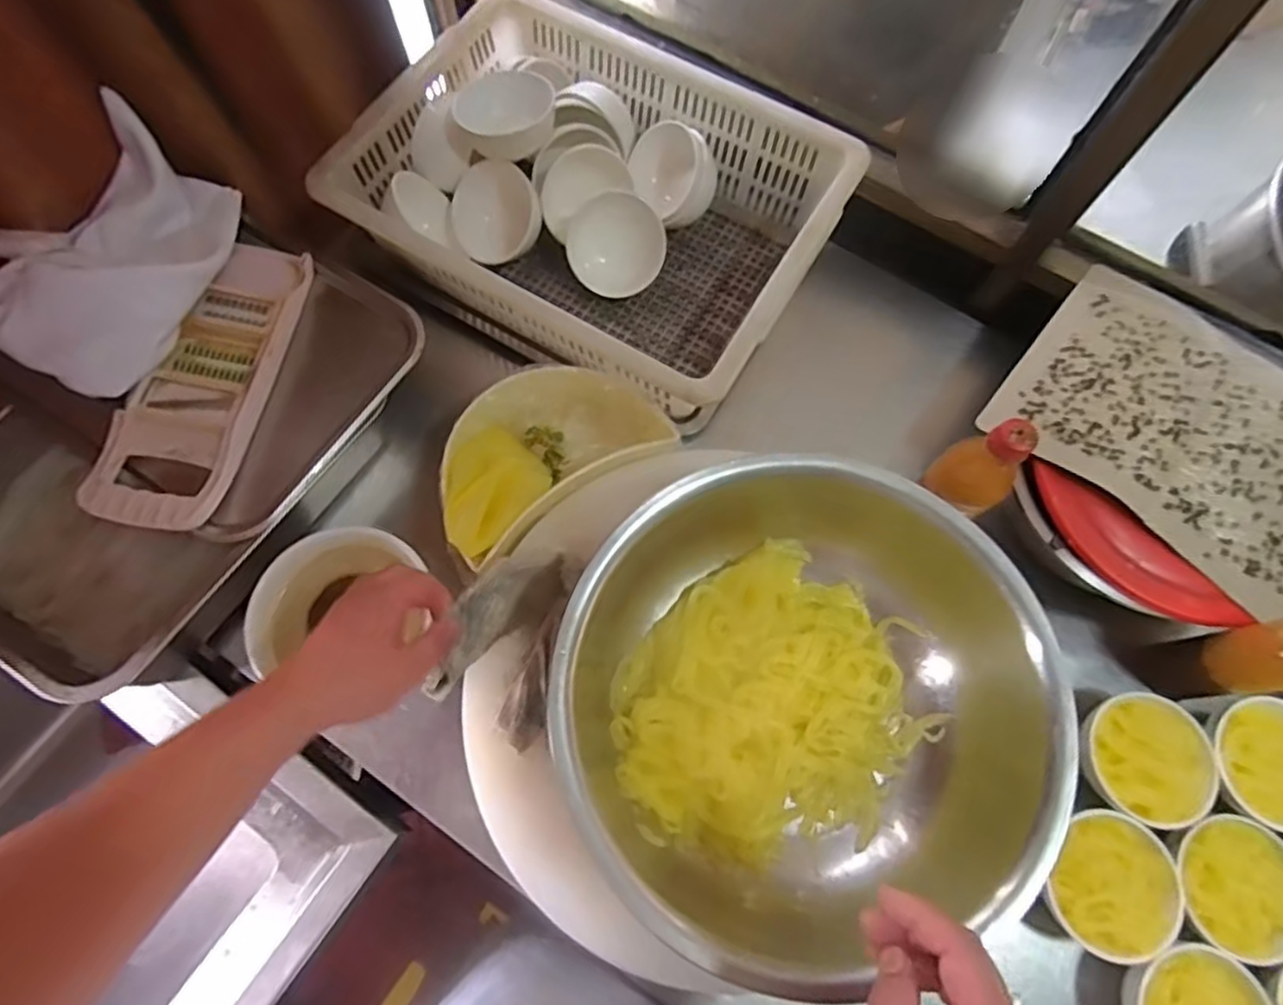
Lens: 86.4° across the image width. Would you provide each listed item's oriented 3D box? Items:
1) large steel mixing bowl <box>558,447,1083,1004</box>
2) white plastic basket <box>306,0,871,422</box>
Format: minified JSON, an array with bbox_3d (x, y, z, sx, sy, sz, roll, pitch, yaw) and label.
[{"bbox_3d":[0.123,0.158,0.569,0.369,0.139,0.347,1,71,-2],"label":"large steel mixing bowl"},{"bbox_3d":[-0.049,-0.352,0.801,0.516,0.146,0.379,30,73,8],"label":"white plastic basket"}]

